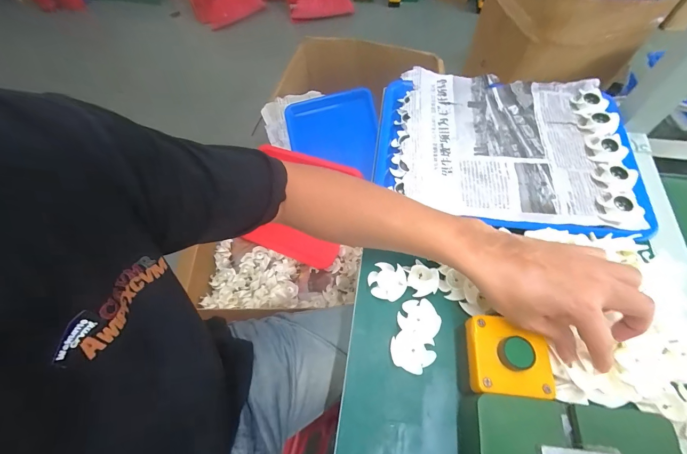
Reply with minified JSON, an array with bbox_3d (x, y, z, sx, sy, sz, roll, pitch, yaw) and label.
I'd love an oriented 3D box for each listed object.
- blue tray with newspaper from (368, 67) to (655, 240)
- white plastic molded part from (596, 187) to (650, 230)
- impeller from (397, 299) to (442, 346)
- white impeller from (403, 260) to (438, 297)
[{"bbox_3d":[0.213,-0.111,0.455,0.322,0.039,0.253,8,62,7],"label":"blue tray with newspaper"},{"bbox_3d":[0.329,-0.021,0.386,0.042,0.016,0.049,3,61,4],"label":"white plastic molded part"},{"bbox_3d":[0.084,0.101,0.358,0.044,0.012,0.039,29,66,17],"label":"impeller"},{"bbox_3d":[0.091,0.059,0.372,0.037,0.012,0.039,-8,61,-2],"label":"white impeller"}]

